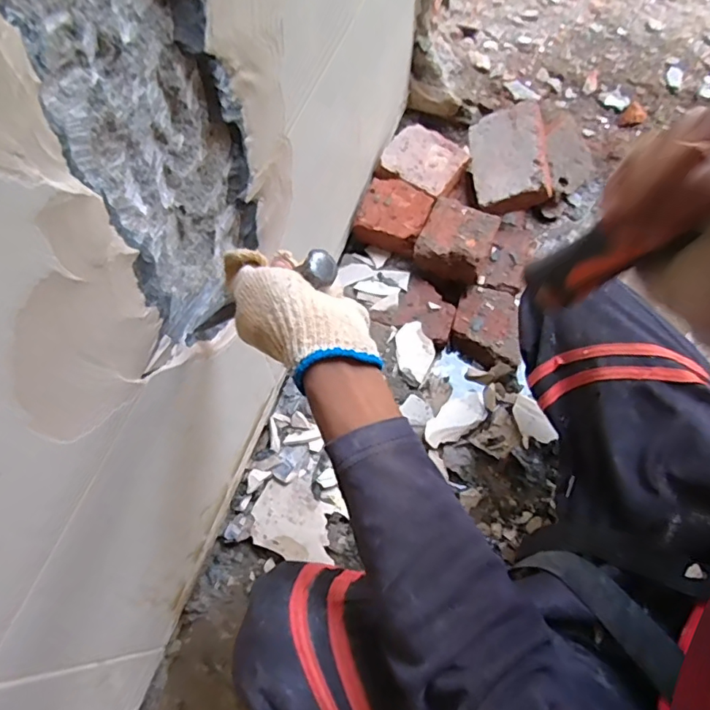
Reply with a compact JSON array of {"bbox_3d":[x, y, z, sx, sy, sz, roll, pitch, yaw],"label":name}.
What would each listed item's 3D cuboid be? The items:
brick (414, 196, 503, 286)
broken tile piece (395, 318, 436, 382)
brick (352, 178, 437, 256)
[{"bbox_3d":[0.154,-0.172,0.816,0.102,0.067,0.105,24,67,11],"label":"brick"},{"bbox_3d":[0.088,-0.008,0.779,0.067,0.005,0.079,38,63,0],"label":"broken tile piece"},{"bbox_3d":[0.061,-0.216,0.833,0.105,0.060,0.097,18,66,9],"label":"brick"}]

